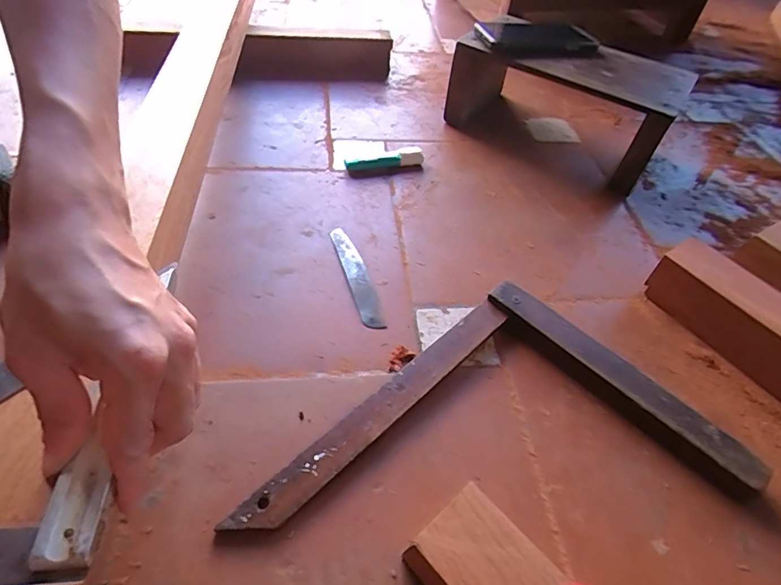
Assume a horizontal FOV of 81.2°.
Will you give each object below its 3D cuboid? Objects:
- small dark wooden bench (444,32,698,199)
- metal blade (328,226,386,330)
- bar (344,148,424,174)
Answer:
[{"bbox_3d":[0.239,-0.271,0.633,0.275,0.127,0.156,29,52,18],"label":"small dark wooden bench"},{"bbox_3d":[-0.035,-0.019,0.470,0.023,0.004,0.137,-15,53,-13],"label":"metal blade"},{"bbox_3d":[-0.007,-0.171,0.591,0.102,0.016,0.019,-9,51,-13],"label":"bar"}]

